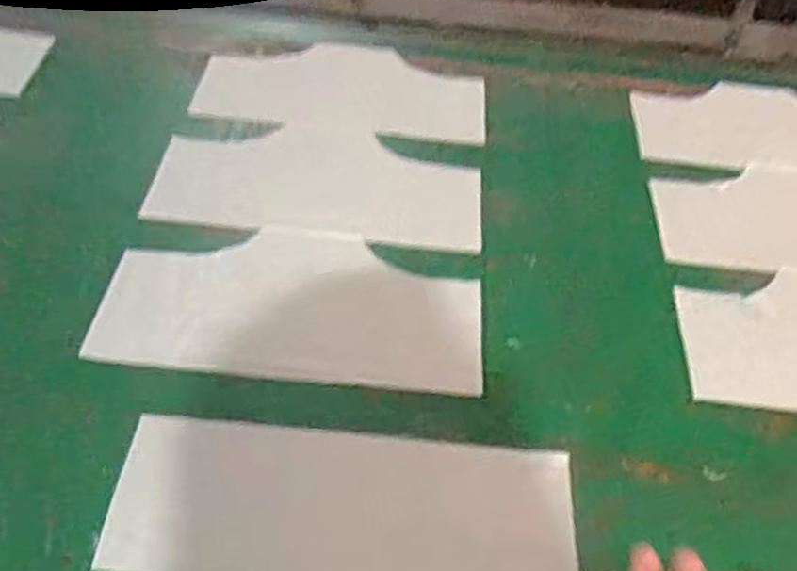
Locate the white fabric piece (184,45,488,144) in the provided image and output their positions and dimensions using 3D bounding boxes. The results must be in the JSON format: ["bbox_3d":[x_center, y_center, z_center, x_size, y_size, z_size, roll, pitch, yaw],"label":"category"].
[{"bbox_3d":[-0.063,-0.238,0.888,0.326,0.006,0.174,5,48,-1],"label":"white fabric piece"}]

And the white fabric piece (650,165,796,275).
[{"bbox_3d":[0.424,-0.066,0.769,0.312,0.008,0.154,4,49,0],"label":"white fabric piece"}]

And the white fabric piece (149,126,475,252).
[{"bbox_3d":[-0.078,-0.110,0.771,0.322,0.005,0.168,6,48,0],"label":"white fabric piece"}]

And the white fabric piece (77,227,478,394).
[{"bbox_3d":[-0.089,0.012,0.658,0.320,0.009,0.152,5,54,0],"label":"white fabric piece"}]

